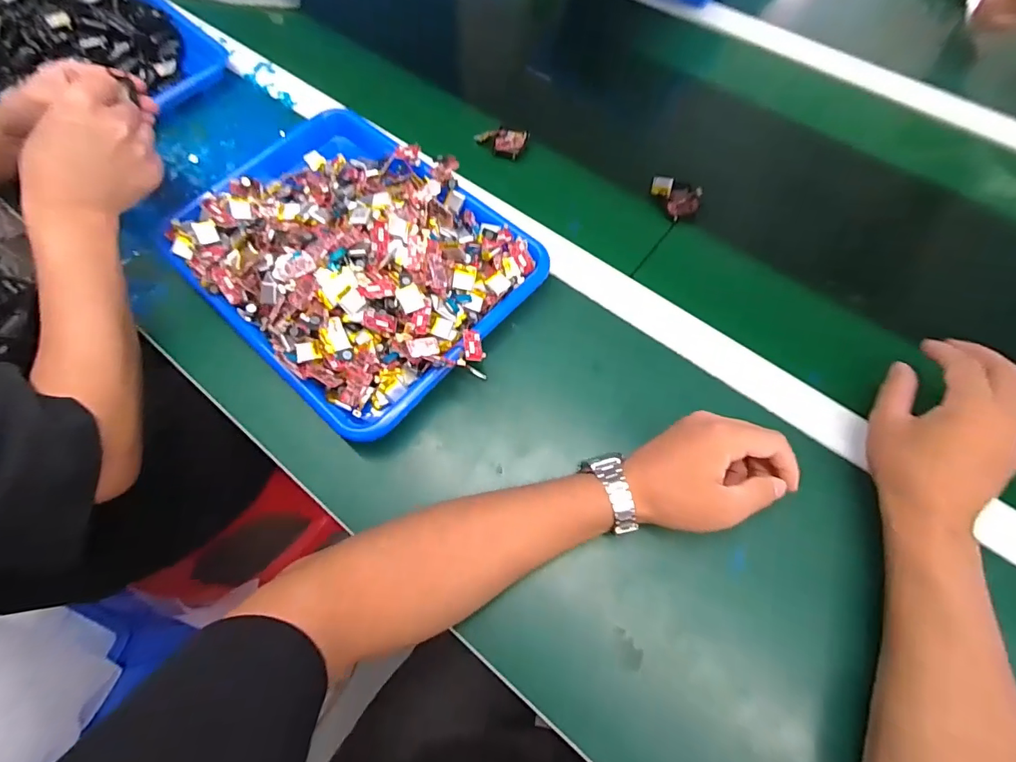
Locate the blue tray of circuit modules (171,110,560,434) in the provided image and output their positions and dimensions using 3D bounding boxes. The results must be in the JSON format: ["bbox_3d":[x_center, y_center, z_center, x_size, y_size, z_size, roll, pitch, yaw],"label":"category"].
[{"bbox_3d":[-0.149,-0.130,0.449,0.343,0.062,0.255,42,74,17],"label":"blue tray of circuit modules"}]

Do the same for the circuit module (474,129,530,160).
[{"bbox_3d":[-0.010,-0.279,0.544,0.062,0.013,0.039,20,68,10],"label":"circuit module"}]

